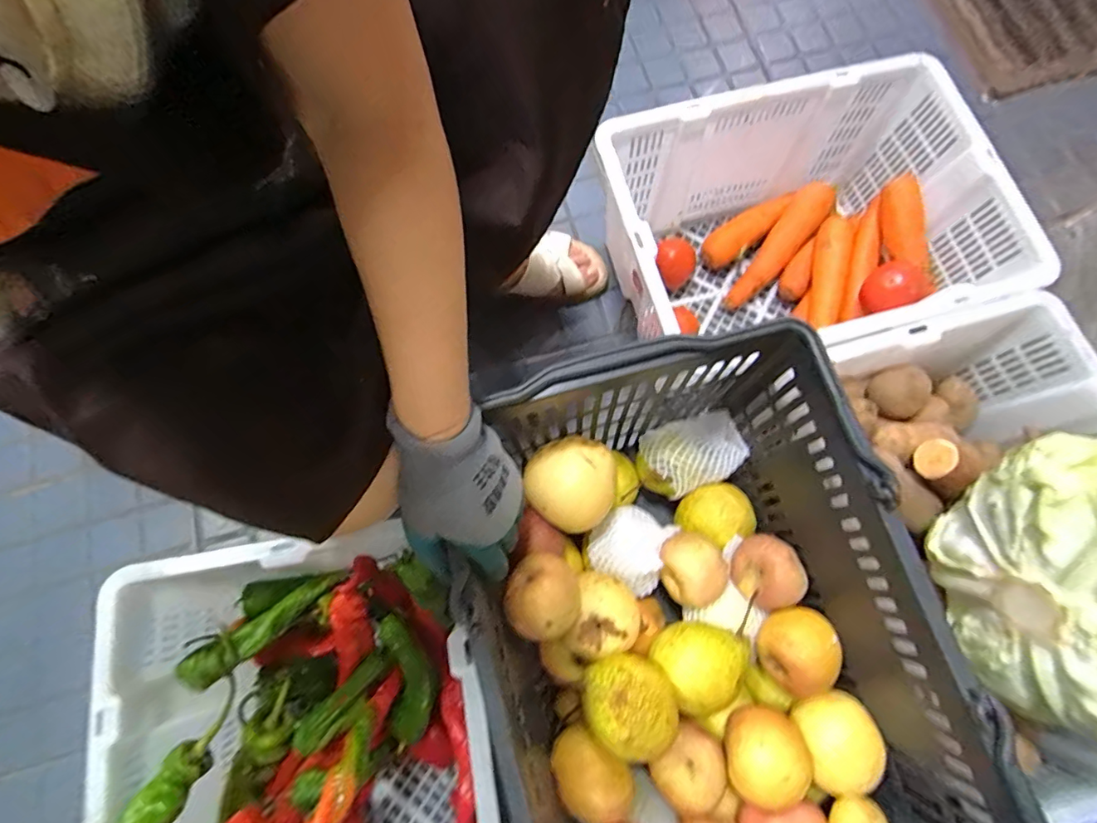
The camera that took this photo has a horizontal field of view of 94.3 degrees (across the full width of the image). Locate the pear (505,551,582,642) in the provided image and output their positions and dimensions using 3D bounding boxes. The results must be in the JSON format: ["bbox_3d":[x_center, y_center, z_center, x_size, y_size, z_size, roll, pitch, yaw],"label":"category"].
[{"bbox_3d":[-0.005,0.154,0.422,0.060,0.054,0.065,0,75,-1],"label":"pear"}]

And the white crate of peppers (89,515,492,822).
[{"bbox_3d":[-0.186,0.315,0.449,0.277,0.195,0.387,-10,76,-3],"label":"white crate of peppers"}]

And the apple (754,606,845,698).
[{"bbox_3d":[0.224,0.212,0.448,0.061,0.055,0.068,-13,76,-4],"label":"apple"}]

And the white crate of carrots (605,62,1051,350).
[{"bbox_3d":[0.260,-0.195,0.585,0.385,0.188,0.286,-8,76,-3],"label":"white crate of carrots"}]

